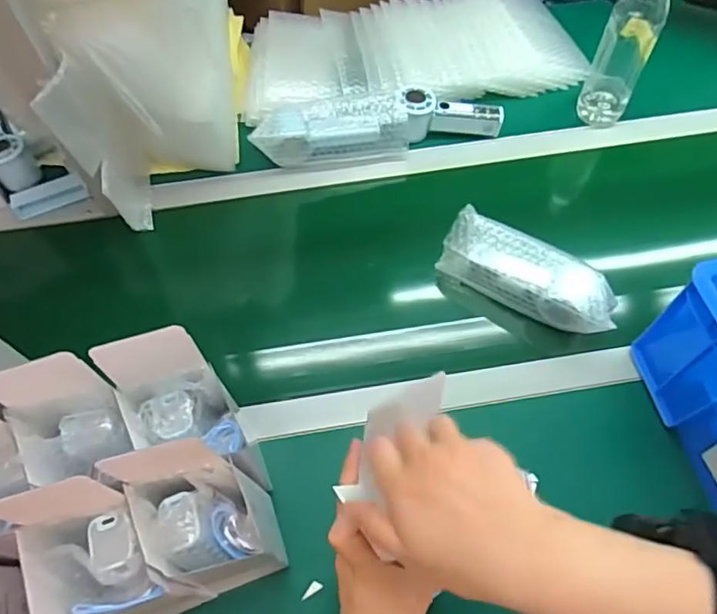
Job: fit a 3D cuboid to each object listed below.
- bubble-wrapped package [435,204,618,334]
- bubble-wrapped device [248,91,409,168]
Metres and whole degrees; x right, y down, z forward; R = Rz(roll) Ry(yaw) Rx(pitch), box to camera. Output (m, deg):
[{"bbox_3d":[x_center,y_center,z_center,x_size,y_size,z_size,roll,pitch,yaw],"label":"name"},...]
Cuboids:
[{"bbox_3d":[0.200,-0.038,0.658,0.203,0.070,0.063,29,66,16],"label":"bubble-wrapped package"},{"bbox_3d":[-0.037,-0.246,0.779,0.205,0.068,0.063,-7,61,-3],"label":"bubble-wrapped device"}]

